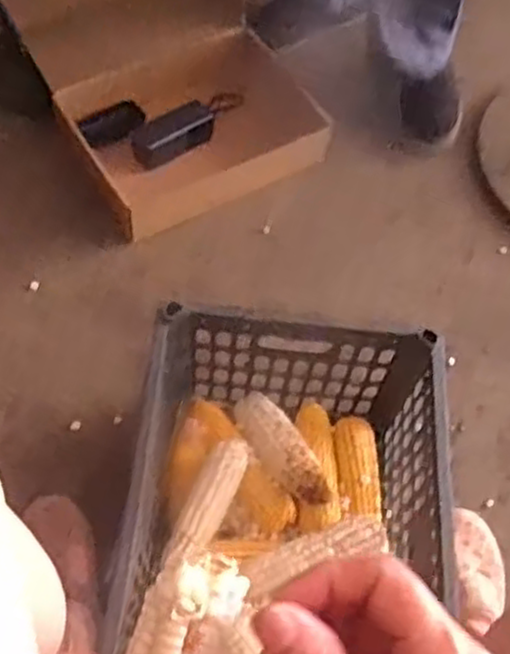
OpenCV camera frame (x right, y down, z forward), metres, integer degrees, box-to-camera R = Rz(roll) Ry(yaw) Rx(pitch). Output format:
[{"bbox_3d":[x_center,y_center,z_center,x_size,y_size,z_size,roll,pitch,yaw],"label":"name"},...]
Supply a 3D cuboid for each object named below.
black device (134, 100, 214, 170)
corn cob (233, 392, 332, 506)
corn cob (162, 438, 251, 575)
[{"bbox_3d":[-0.131,-0.311,1.197,0.140,0.026,0.080,-30,67,-19],"label":"black device"},{"bbox_3d":[0.029,0.140,0.875,0.053,0.039,0.171,-28,52,-18],"label":"corn cob"},{"bbox_3d":[-0.053,0.195,0.823,0.041,0.044,0.154,25,62,10],"label":"corn cob"}]

